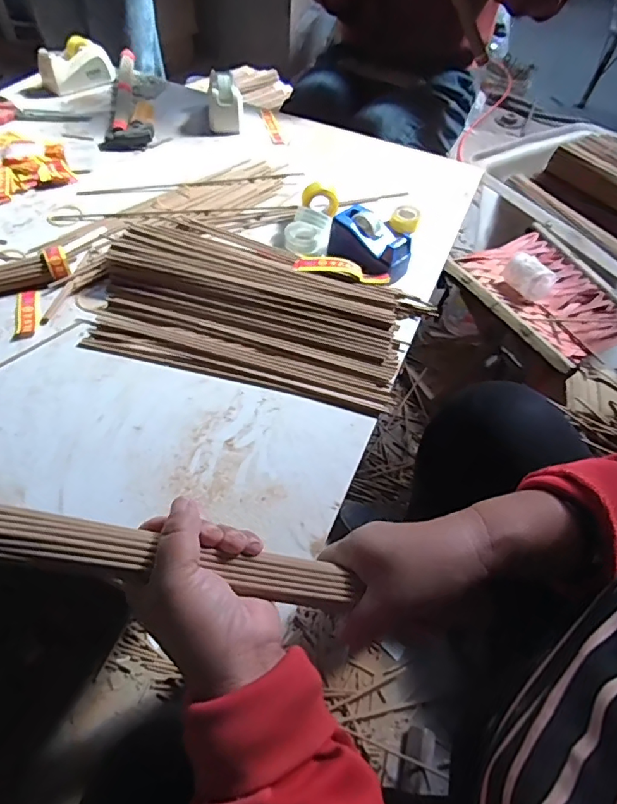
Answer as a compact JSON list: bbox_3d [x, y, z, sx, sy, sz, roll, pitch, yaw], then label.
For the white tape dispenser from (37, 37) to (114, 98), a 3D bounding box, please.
[{"bbox_3d":[-0.394,-0.581,0.869,0.057,0.058,0.123,36,58,20],"label":"white tape dispenser"}]

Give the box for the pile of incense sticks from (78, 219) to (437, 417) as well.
[{"bbox_3d":[-0.058,-0.114,0.562,0.337,0.030,0.215,14,53,5],"label":"pile of incense sticks"}]

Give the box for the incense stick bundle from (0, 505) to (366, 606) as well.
[{"bbox_3d":[-0.077,0.093,0.297,0.217,0.009,0.029,14,52,-11],"label":"incense stick bundle"}]

